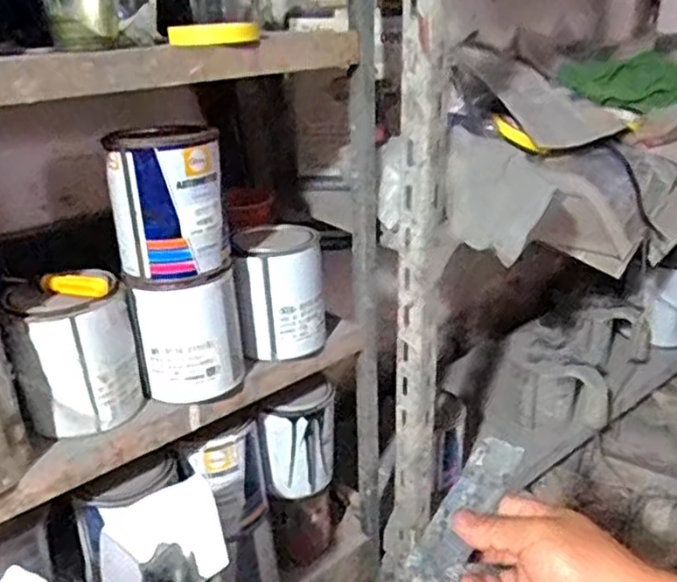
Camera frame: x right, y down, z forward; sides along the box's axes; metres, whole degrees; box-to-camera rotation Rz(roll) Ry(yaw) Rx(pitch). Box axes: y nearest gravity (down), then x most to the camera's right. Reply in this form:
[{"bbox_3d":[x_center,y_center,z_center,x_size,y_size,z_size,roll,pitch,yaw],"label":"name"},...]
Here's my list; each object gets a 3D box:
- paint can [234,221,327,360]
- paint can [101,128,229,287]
[{"bbox_3d":[-0.064,-0.005,0.773,0.095,0.132,0.094,-5,24,-5],"label":"paint can"},{"bbox_3d":[-0.163,-0.090,0.659,0.103,0.134,0.102,-9,25,-14],"label":"paint can"}]

